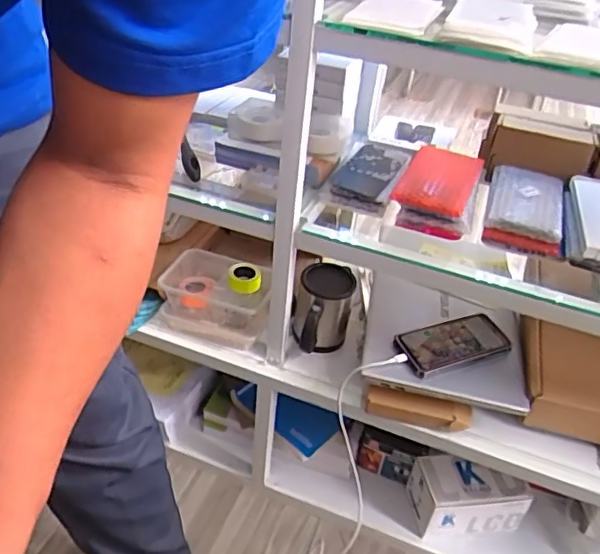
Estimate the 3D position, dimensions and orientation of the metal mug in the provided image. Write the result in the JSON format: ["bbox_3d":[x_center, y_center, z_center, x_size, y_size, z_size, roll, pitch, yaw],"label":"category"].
[{"bbox_3d":[0.033,0.064,0.922,0.086,0.128,0.118,11,36,6],"label":"metal mug"}]

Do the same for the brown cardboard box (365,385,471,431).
[{"bbox_3d":[0.166,0.182,0.817,0.144,0.043,0.026,10,36,6],"label":"brown cardboard box"}]

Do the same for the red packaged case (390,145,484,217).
[{"bbox_3d":[0.199,-0.140,0.827,0.101,0.019,0.187,17,37,15],"label":"red packaged case"}]

